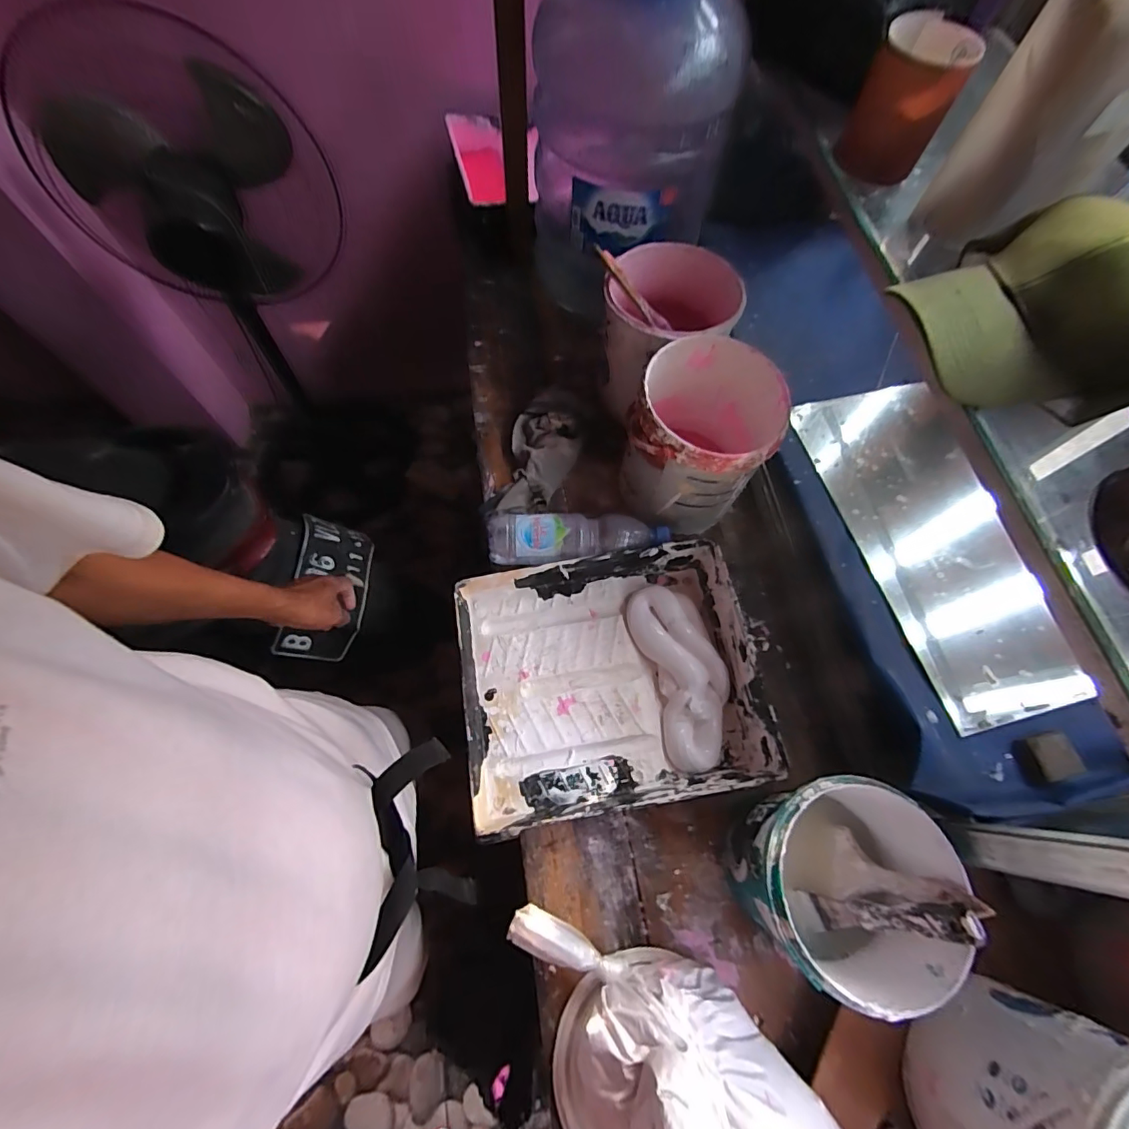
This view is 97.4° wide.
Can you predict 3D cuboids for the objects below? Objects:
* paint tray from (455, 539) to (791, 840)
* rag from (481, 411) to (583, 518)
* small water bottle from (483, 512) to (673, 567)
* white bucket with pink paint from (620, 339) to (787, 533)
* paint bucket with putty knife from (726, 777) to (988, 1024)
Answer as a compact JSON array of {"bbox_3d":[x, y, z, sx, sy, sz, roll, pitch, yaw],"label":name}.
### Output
[{"bbox_3d":[0.052,0.135,0.609,0.346,0.063,0.297,-9,68,-4],"label":"paint tray"},{"bbox_3d":[-0.042,-0.147,0.729,0.110,0.045,0.180,13,68,5],"label":"rag"},{"bbox_3d":[0.018,-0.037,0.659,0.234,0.056,0.061,-4,67,-2],"label":"small water bottle"},{"bbox_3d":[0.173,-0.166,0.654,0.176,0.171,0.182,17,68,6],"label":"white bucket with pink paint"},{"bbox_3d":[0.251,0.300,0.473,0.166,0.168,0.155,0,67,-1],"label":"paint bucket with putty knife"}]

